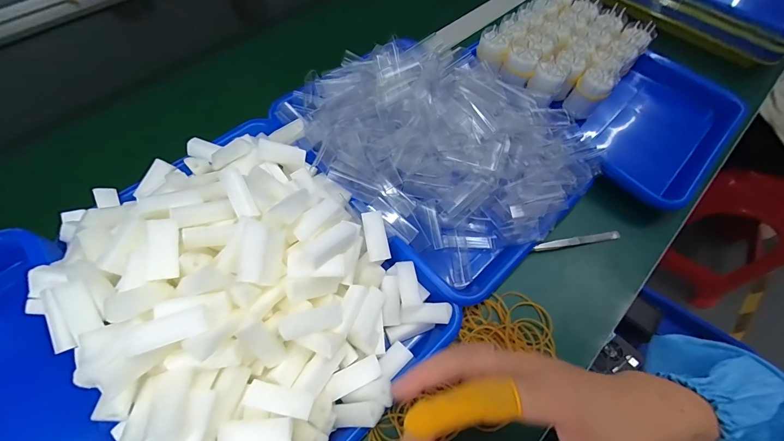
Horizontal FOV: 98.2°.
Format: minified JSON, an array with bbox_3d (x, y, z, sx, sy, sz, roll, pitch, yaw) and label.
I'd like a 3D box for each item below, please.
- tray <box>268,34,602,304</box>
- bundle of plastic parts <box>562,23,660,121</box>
[{"bbox_3d":[0.044,-0.091,0.389,0.324,0.083,0.246,40,67,17],"label":"tray"},{"bbox_3d":[0.301,-0.208,0.466,0.040,0.055,0.168,39,66,17],"label":"bundle of plastic parts"}]

